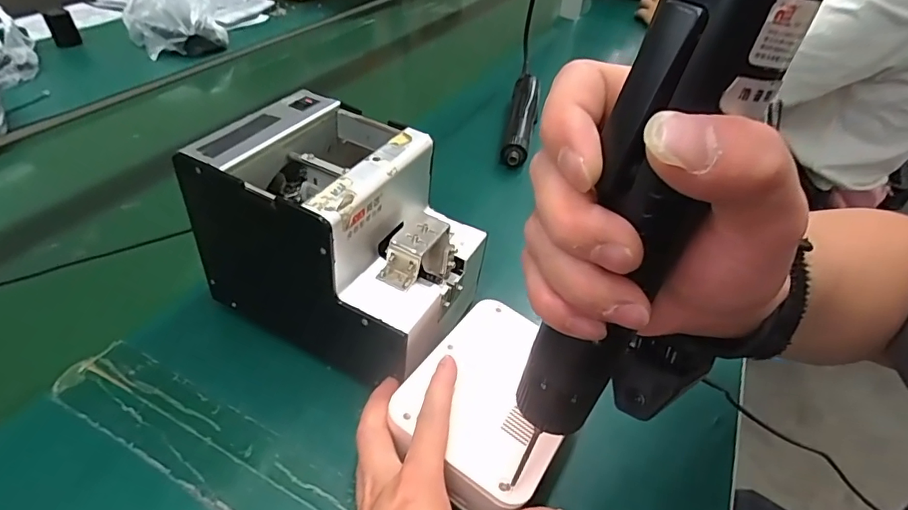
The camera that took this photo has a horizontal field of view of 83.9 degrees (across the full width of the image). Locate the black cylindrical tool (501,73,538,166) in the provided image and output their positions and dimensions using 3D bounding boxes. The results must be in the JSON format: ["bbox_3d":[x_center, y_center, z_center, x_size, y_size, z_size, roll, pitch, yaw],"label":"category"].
[{"bbox_3d":[0.094,-0.187,0.690,0.039,0.046,0.203,9,41,6],"label":"black cylindrical tool"}]

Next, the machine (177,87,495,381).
[{"bbox_3d":[-0.077,-0.015,0.383,0.173,0.148,0.123,20,43,18],"label":"machine"}]

